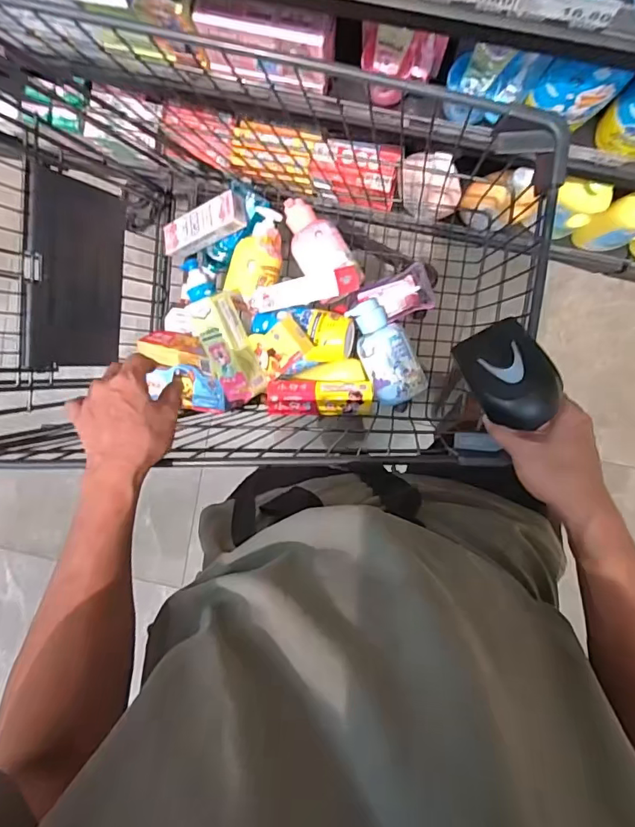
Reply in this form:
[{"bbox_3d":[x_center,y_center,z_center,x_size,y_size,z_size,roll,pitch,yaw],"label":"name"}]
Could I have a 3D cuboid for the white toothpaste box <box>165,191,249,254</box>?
[{"bbox_3d":[-0.184,-0.306,0.786,0.150,0.034,0.055,-12,97,26],"label":"white toothpaste box"}]

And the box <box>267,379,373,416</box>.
[{"bbox_3d":[0.005,-0.023,0.745,0.159,0.029,0.054,2,98,4],"label":"box"}]

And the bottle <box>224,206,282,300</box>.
[{"bbox_3d":[-0.092,-0.256,0.771,0.081,0.052,0.144,23,99,1],"label":"bottle"}]

